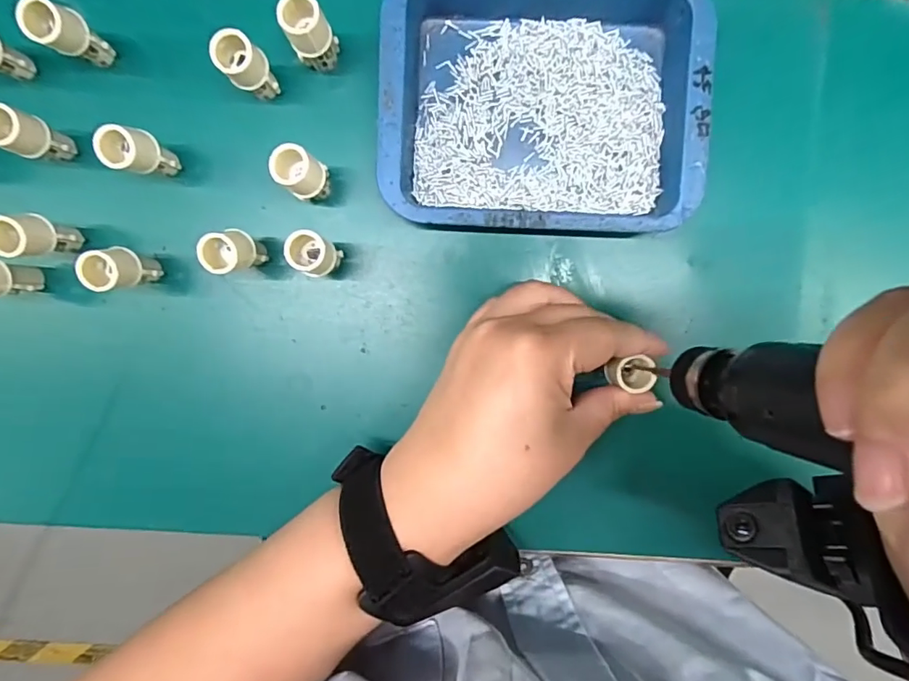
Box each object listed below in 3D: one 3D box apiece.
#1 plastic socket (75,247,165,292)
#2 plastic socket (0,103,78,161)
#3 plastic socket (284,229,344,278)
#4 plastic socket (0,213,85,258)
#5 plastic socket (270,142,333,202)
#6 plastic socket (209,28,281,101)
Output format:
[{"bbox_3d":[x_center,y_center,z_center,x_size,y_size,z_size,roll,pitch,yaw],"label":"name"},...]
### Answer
[{"bbox_3d":[-0.163,-0.034,0.248,0.017,0.043,0.021,4,92,1],"label":"plastic socket"},{"bbox_3d":[-0.206,-0.098,0.246,0.017,0.045,0.019,24,92,1],"label":"plastic socket"},{"bbox_3d":[-0.069,-0.042,0.251,0.019,0.045,0.019,0,92,2],"label":"plastic socket"},{"bbox_3d":[-0.205,-0.050,0.247,0.015,0.043,0.021,14,92,1],"label":"plastic socket"},{"bbox_3d":[-0.073,-0.081,0.248,0.020,0.044,0.021,0,92,2],"label":"plastic socket"},{"bbox_3d":[-0.099,-0.130,0.241,0.019,0.041,0.017,-41,90,2],"label":"plastic socket"}]

